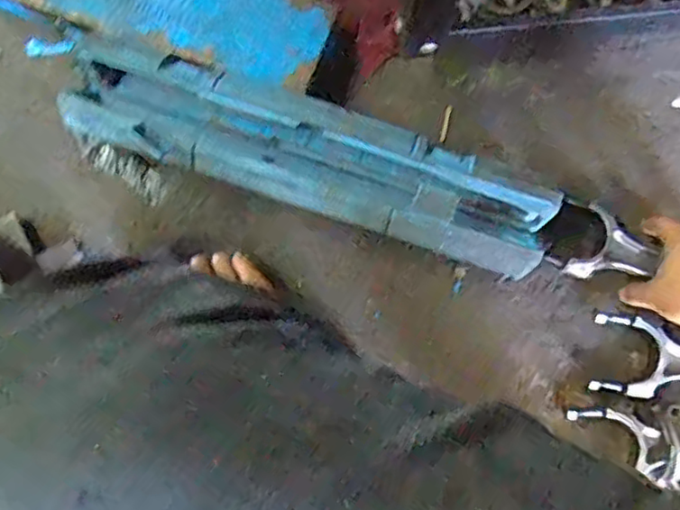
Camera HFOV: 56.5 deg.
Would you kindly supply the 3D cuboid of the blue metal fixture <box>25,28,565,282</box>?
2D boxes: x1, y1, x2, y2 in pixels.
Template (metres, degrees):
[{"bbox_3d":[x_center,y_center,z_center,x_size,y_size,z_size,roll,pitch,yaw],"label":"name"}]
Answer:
[{"bbox_3d":[-0.038,-0.099,0.609,0.485,0.057,0.098,19,80,2],"label":"blue metal fixture"}]

